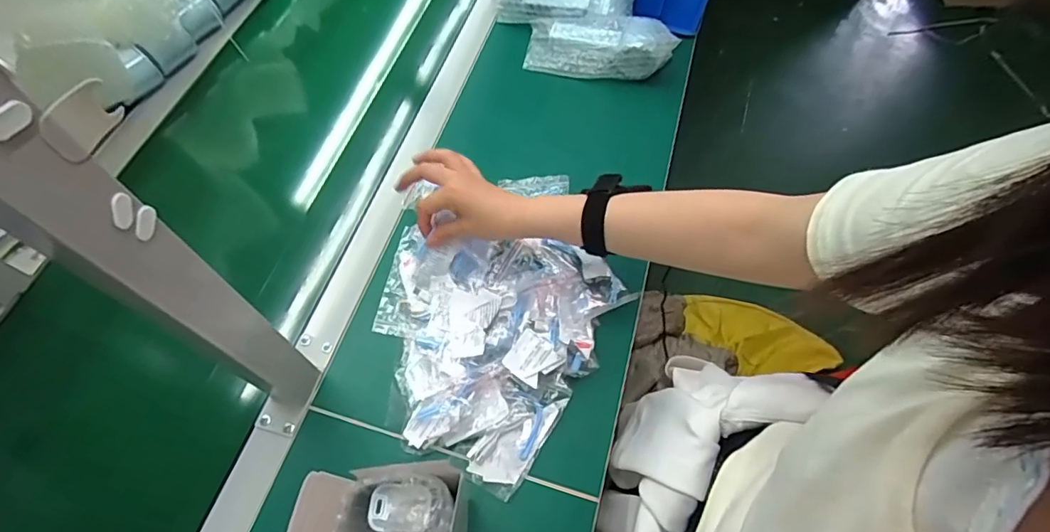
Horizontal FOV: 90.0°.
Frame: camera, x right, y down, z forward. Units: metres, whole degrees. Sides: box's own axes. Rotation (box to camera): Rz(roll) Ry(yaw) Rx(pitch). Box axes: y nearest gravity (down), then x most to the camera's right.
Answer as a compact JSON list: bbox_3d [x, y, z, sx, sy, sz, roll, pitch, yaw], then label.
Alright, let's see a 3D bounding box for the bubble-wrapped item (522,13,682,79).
[{"bbox_3d":[0.106,-0.308,0.746,0.202,0.057,0.070,6,61,15],"label":"bubble-wrapped item"}]

